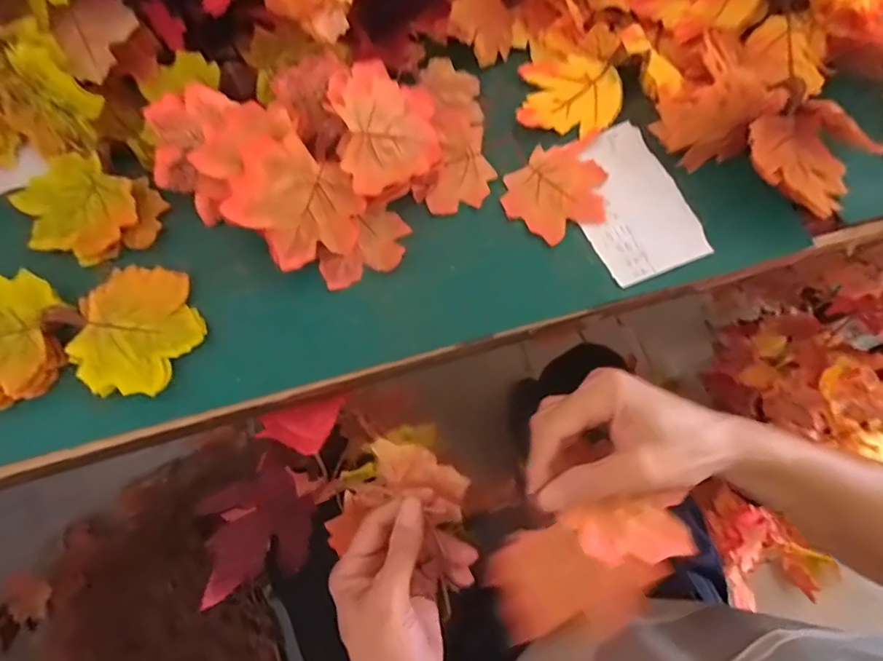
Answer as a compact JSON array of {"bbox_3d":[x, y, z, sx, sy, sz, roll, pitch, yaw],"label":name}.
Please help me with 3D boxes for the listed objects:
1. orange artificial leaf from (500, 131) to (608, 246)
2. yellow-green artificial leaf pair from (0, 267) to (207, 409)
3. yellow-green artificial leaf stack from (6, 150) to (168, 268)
[{"bbox_3d":[0.101,-0.119,0.429,0.095,0.008,0.078,-26,73,-11],"label":"orange artificial leaf"},{"bbox_3d":[-0.263,0.002,0.362,0.168,0.023,0.094,-4,70,-4],"label":"yellow-green artificial leaf pair"},{"bbox_3d":[-0.279,-0.095,0.401,0.109,0.014,0.080,23,71,6],"label":"yellow-green artificial leaf stack"}]

